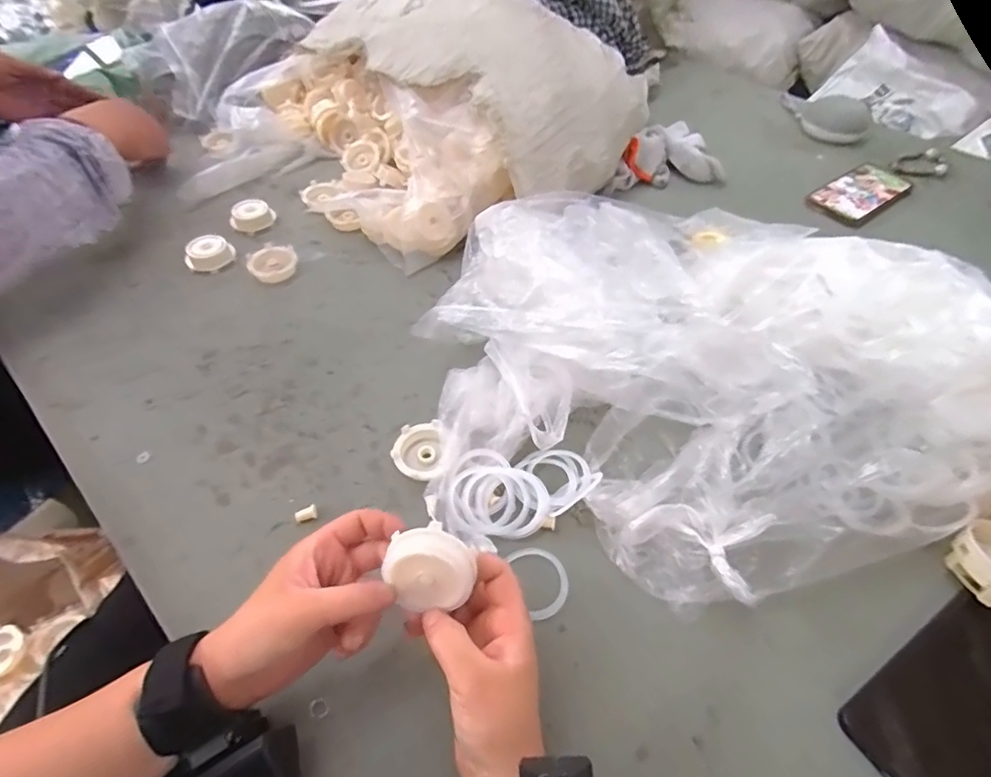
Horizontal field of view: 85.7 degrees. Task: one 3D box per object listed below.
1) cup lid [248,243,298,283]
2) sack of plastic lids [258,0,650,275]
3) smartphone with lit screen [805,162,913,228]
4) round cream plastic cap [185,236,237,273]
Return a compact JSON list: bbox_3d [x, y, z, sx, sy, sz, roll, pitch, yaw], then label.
[{"bbox_3d":[-0.262,-0.149,0.631,0.053,0.017,0.061,-17,52,-13],"label":"cup lid"},{"bbox_3d":[-0.087,-0.403,0.735,0.415,0.181,0.496,-32,57,-24],"label":"sack of plastic lids"},{"bbox_3d":[0.506,-0.271,0.737,0.150,0.012,0.080,-29,56,-22],"label":"smartphone with lit screen"},{"bbox_3d":[-0.339,-0.158,0.631,0.048,0.021,0.046,0,50,0],"label":"round cream plastic cap"}]

